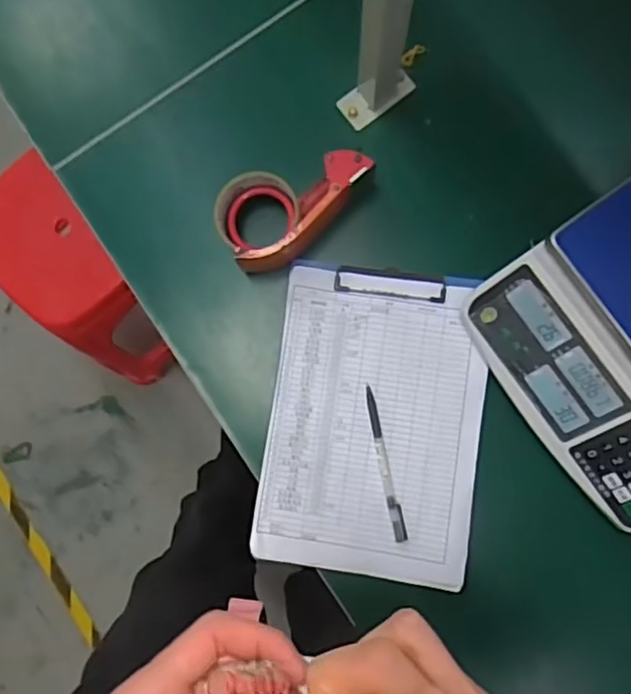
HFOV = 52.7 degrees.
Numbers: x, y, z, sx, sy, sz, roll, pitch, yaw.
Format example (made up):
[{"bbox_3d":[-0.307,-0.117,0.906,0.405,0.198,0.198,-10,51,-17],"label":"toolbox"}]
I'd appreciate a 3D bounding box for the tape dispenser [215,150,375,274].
[{"bbox_3d":[-0.028,-0.149,0.651,0.161,0.070,0.098,-43,84,-2],"label":"tape dispenser"}]

